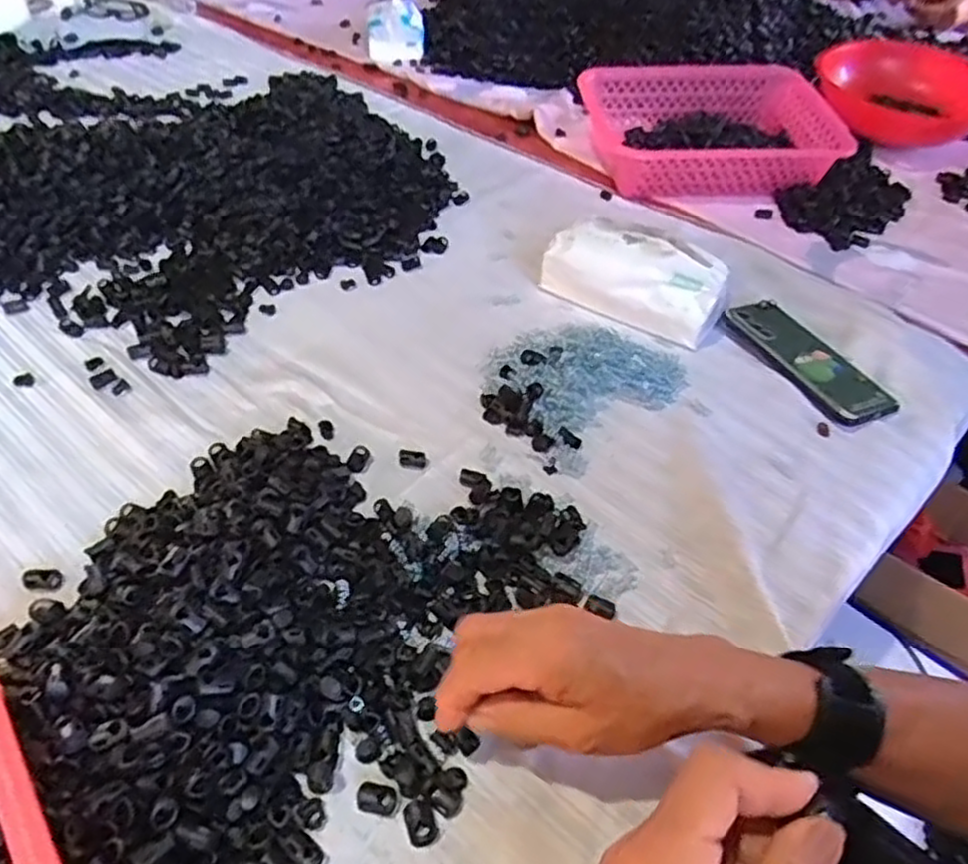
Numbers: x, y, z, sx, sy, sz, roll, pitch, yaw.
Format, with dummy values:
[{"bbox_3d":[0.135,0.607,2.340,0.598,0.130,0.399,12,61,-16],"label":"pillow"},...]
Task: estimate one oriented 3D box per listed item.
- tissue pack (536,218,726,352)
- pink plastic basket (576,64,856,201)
[{"bbox_3d":[0.141,-0.148,0.694,0.170,0.072,0.069,21,48,15],"label":"tissue pack"},{"bbox_3d":[0.285,-0.381,0.927,0.311,0.093,0.180,-4,46,-8],"label":"pink plastic basket"}]

